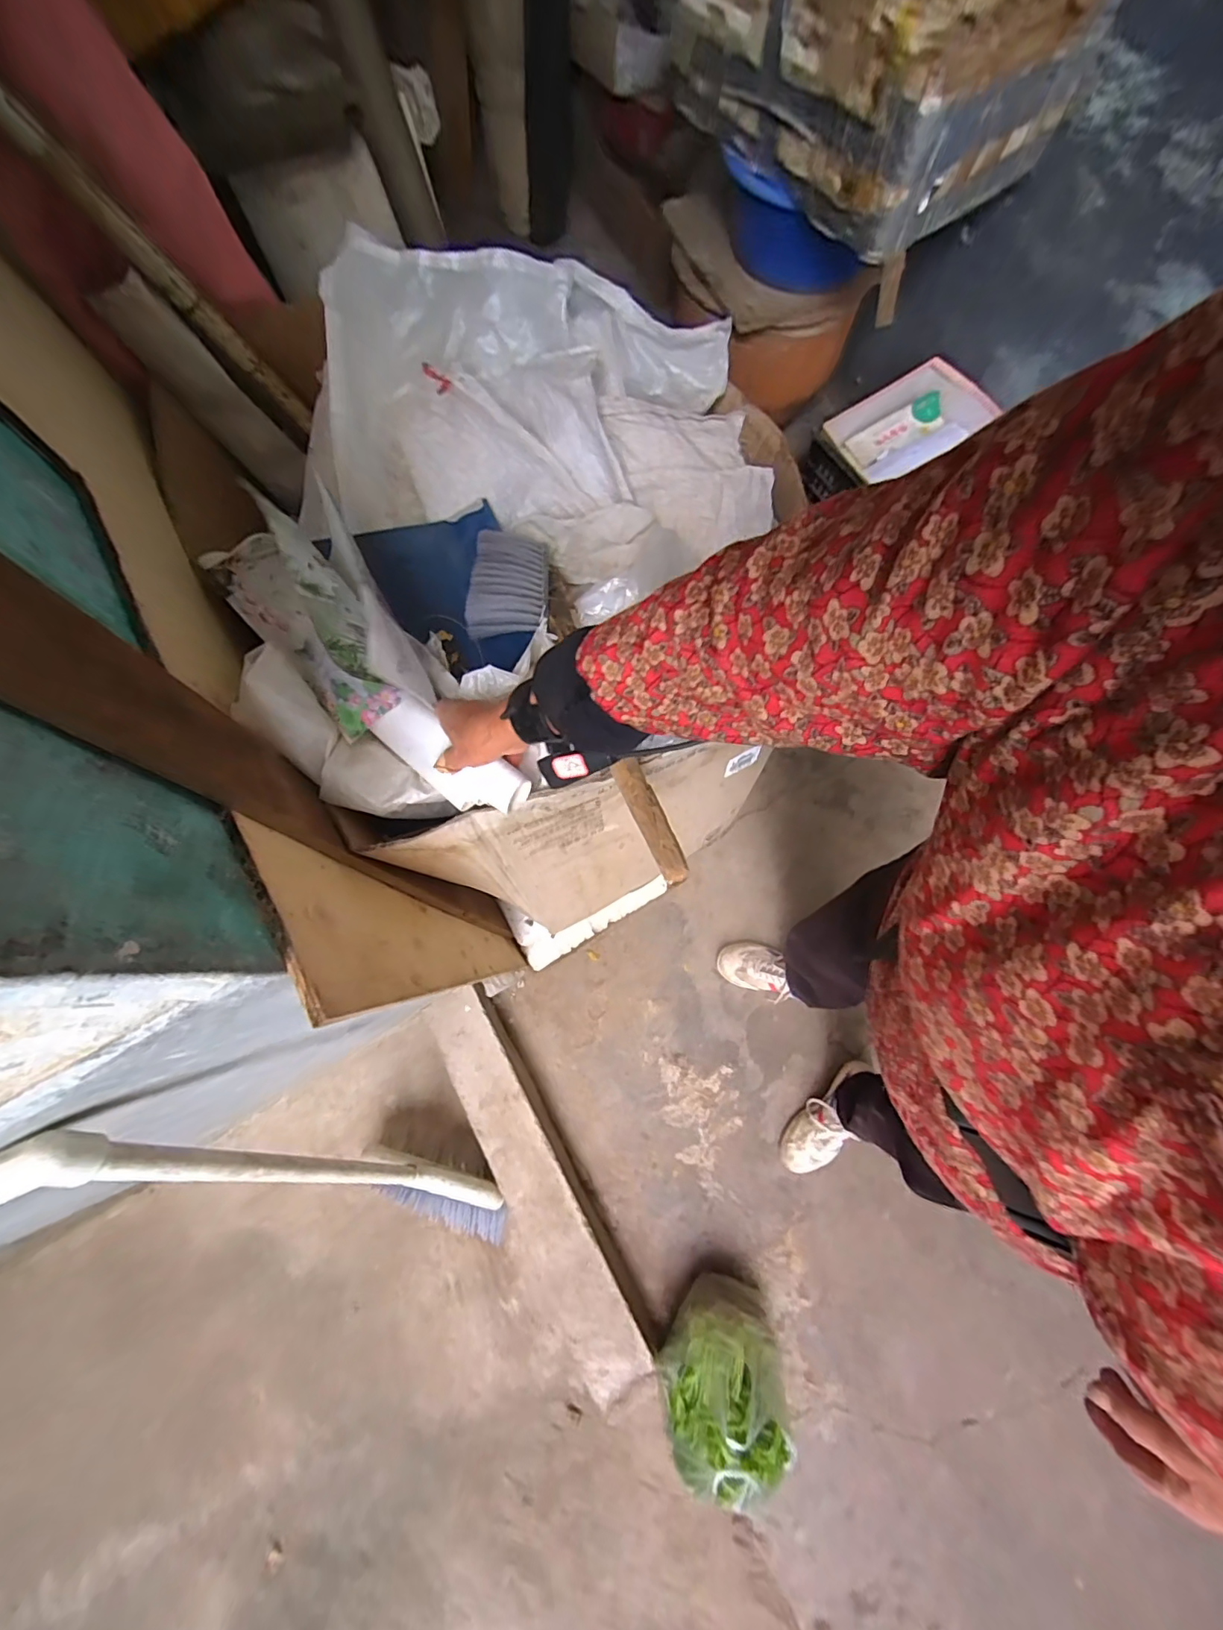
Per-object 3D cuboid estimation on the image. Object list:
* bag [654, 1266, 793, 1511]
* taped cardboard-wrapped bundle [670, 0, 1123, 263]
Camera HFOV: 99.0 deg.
[{"bbox_3d":[0.179,0.901,0.833,0.199,0.188,0.190,-12,75,-6],"label":"bag"},{"bbox_3d":[0.424,-1.250,0.833,0.408,0.230,0.555,-36,79,-12],"label":"taped cardboard-wrapped bundle"}]

